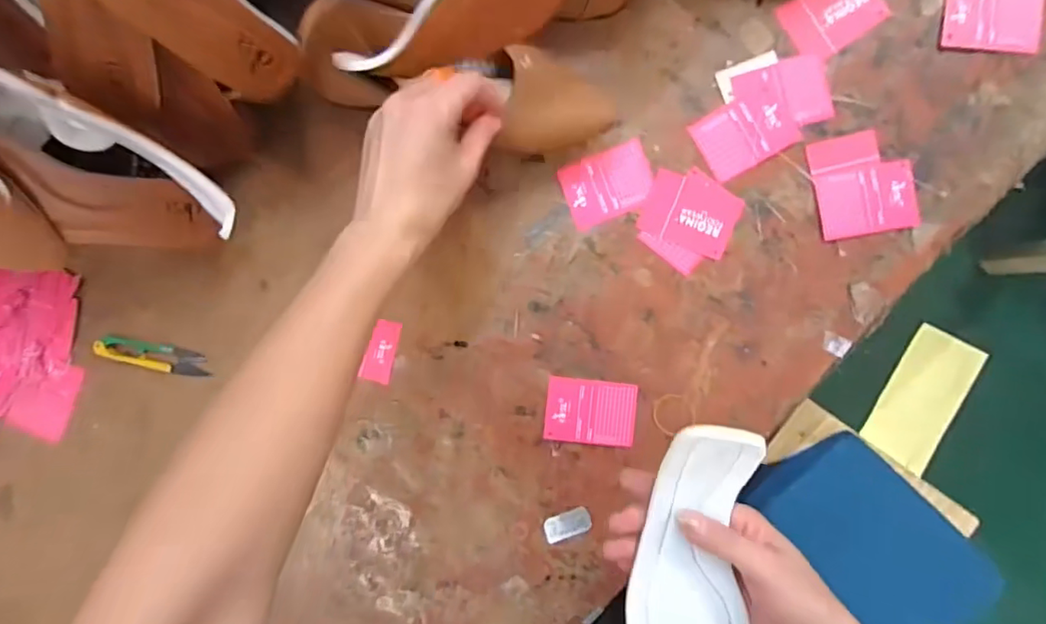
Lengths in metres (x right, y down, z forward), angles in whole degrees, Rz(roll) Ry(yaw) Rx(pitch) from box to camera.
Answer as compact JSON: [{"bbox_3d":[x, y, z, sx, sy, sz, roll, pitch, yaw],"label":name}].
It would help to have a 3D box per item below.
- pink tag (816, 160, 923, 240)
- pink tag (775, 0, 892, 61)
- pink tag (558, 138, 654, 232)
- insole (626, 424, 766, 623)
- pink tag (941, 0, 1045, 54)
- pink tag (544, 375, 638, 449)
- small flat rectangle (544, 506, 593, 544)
[{"bbox_3d":[0.279,-0.091,0.455,0.074,0.004,0.056,-9,92,5],"label":"pink tag"},{"bbox_3d":[0.249,-0.241,0.452,0.074,0.004,0.056,-32,90,5],"label":"pink tag"},{"bbox_3d":[0.072,-0.106,0.468,0.072,0.004,0.053,-22,90,5],"label":"pink tag"},{"bbox_3d":[0.107,0.172,0.350,0.072,0.034,0.210,2,96,5],"label":"insole"},{"bbox_3d":[0.372,-0.234,0.442,0.072,0.004,0.055,6,93,4],"label":"pink tag"},{"bbox_3d":[0.057,0.085,0.477,0.074,0.004,0.054,5,89,4],"label":"pink tag"},{"bbox_3d":[0.039,0.183,0.483,0.041,0.004,0.021,-21,91,5],"label":"small flat rectangle"}]

